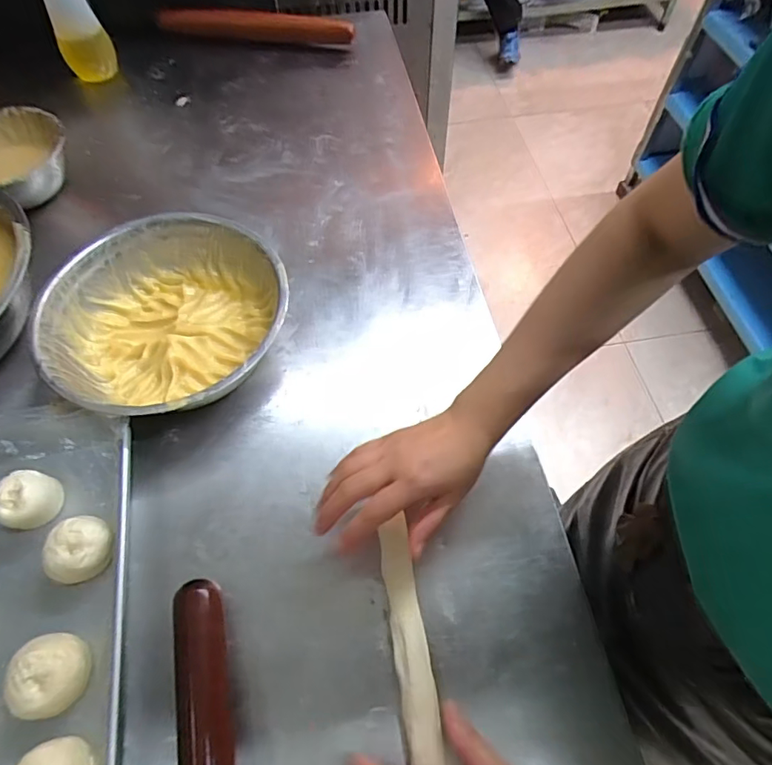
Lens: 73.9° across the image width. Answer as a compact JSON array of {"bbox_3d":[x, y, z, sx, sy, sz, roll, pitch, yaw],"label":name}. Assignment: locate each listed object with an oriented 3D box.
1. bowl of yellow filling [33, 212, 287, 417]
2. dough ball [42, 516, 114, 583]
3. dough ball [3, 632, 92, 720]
[{"bbox_3d":[-0.231,-0.064,0.561,0.241,0.079,0.252,0,58,-1],"label":"bowl of yellow filling"},{"bbox_3d":[-0.267,0.148,0.453,0.048,0.038,0.053,28,62,15],"label":"dough ball"},{"bbox_3d":[-0.263,0.232,0.407,0.052,0.044,0.057,0,58,-1],"label":"dough ball"}]

